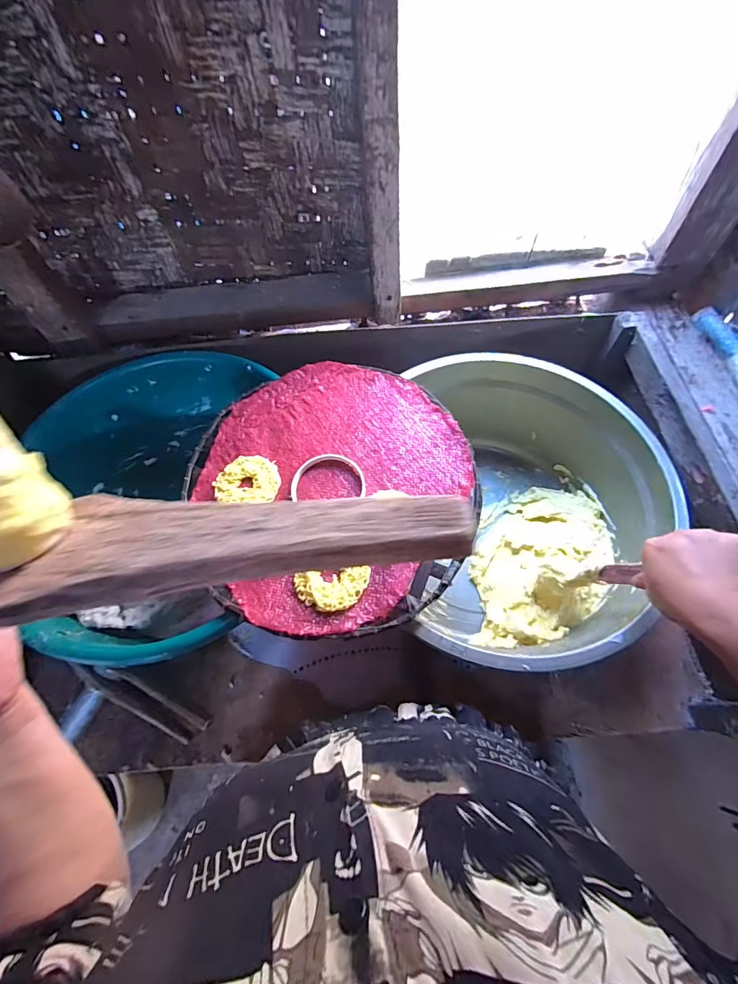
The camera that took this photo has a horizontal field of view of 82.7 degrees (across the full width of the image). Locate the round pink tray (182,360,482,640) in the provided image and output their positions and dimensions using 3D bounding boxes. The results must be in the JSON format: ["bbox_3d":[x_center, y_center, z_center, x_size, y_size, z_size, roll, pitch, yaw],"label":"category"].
[{"bbox_3d":[-0.054,-0.010,0.509,0.344,0.025,0.343,-1,64,2],"label":"round pink tray"}]

